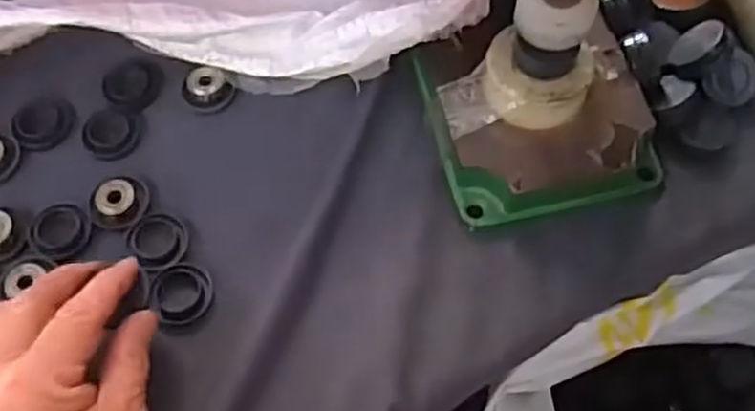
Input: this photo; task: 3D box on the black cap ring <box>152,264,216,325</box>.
[{"bbox_3d":[-0.103,0.045,0.402,0.031,0.005,0.033,-1,65,1],"label":"black cap ring"}]

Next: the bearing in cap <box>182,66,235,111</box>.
[{"bbox_3d":[-0.102,-0.070,0.457,0.026,0.012,0.024,-1,65,1],"label":"bearing in cap"}]

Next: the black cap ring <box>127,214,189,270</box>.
[{"bbox_3d":[-0.120,0.019,0.417,0.030,0.005,0.034,-31,68,-12],"label":"black cap ring"}]

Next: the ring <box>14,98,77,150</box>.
[{"bbox_3d":[-0.197,-0.049,0.451,0.034,0.004,0.034,-1,65,1],"label":"ring"}]

